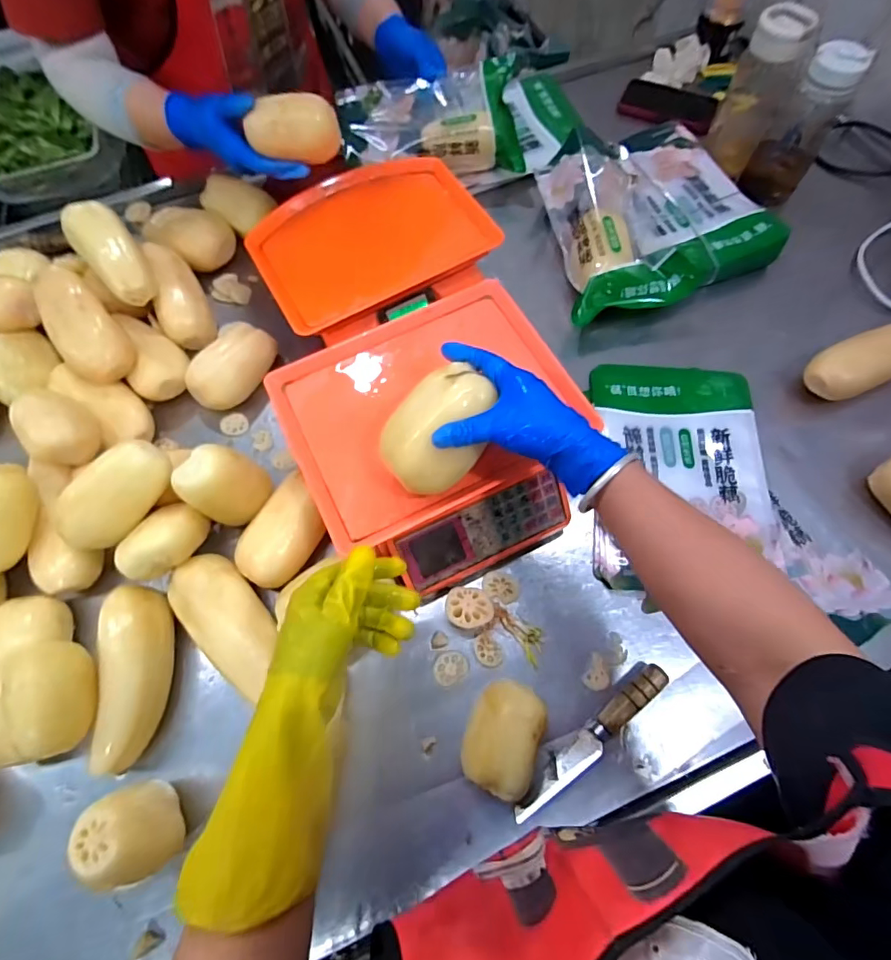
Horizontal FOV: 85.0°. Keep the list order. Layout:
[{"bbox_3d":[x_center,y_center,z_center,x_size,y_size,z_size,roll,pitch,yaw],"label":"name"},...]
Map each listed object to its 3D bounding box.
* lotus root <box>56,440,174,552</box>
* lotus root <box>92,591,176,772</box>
[{"bbox_3d":[-0.371,0.013,0.546,0.131,0.076,0.057,-41,31,-8],"label":"lotus root"},{"bbox_3d":[-0.327,0.204,0.511,0.059,0.050,0.175,-5,68,-2],"label":"lotus root"}]

